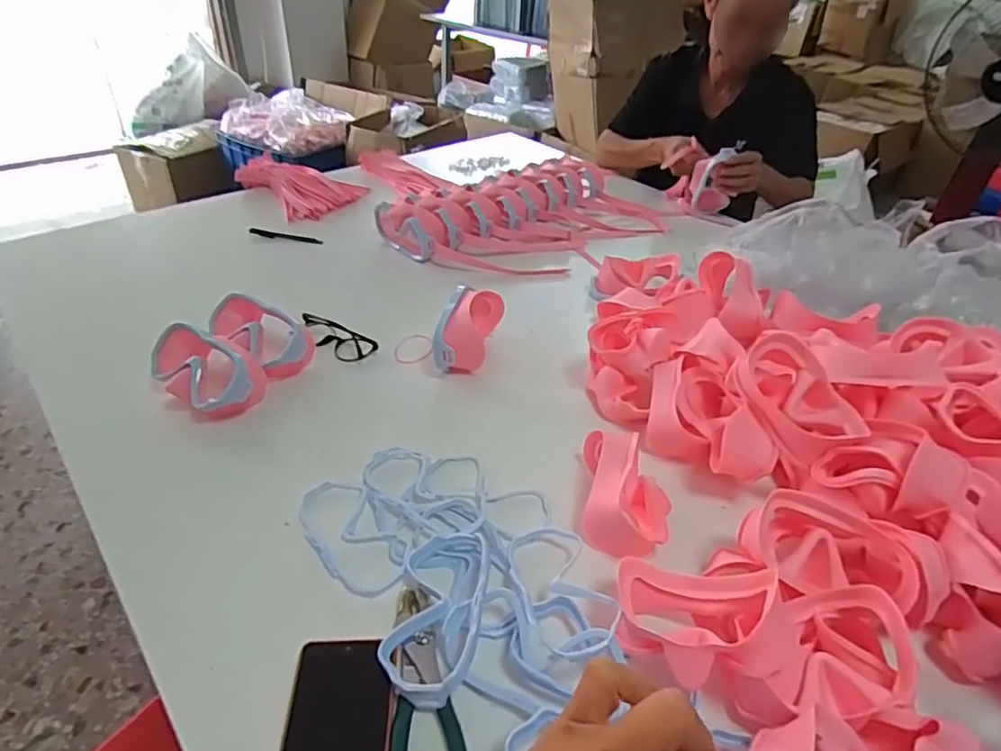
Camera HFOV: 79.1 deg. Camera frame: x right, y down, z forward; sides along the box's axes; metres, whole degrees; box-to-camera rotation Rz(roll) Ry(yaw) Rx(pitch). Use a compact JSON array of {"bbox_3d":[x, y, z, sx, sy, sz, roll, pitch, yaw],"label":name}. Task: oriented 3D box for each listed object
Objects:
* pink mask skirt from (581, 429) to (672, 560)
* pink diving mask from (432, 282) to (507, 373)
[{"bbox_3d":[0.127,0.118,0.610,0.086,0.060,0.137,7,38,5],"label":"pink mask skirt"},{"bbox_3d":[-0.041,-0.059,0.815,0.069,0.079,0.134,8,38,5],"label":"pink diving mask"}]

